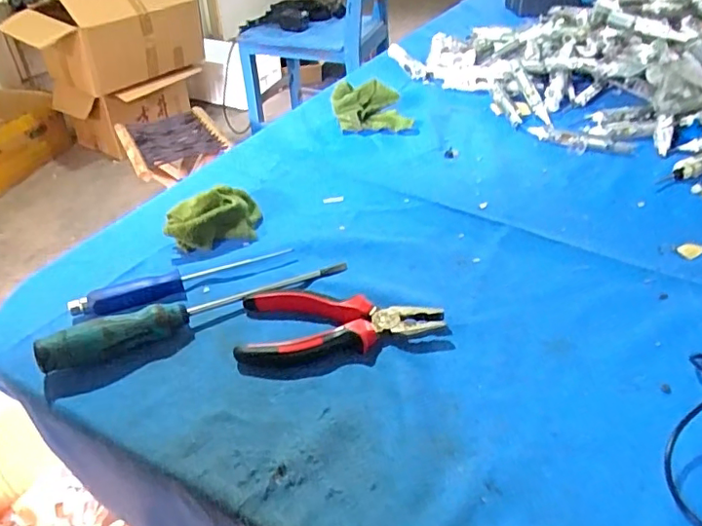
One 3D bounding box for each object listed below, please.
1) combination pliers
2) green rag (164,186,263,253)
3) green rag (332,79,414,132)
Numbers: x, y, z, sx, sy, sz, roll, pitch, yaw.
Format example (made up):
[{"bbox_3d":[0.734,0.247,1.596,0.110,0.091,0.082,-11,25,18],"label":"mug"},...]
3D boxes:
[{"bbox_3d":[-0.008,0.049,0.432,0.156,0.019,0.065,-1,38,3],"label":"combination pliers"},{"bbox_3d":[-0.136,-0.051,0.545,0.093,0.047,0.064,-16,40,-15],"label":"green rag"},{"bbox_3d":[0.028,-0.209,0.738,0.106,0.047,0.058,0,39,5],"label":"green rag"}]

